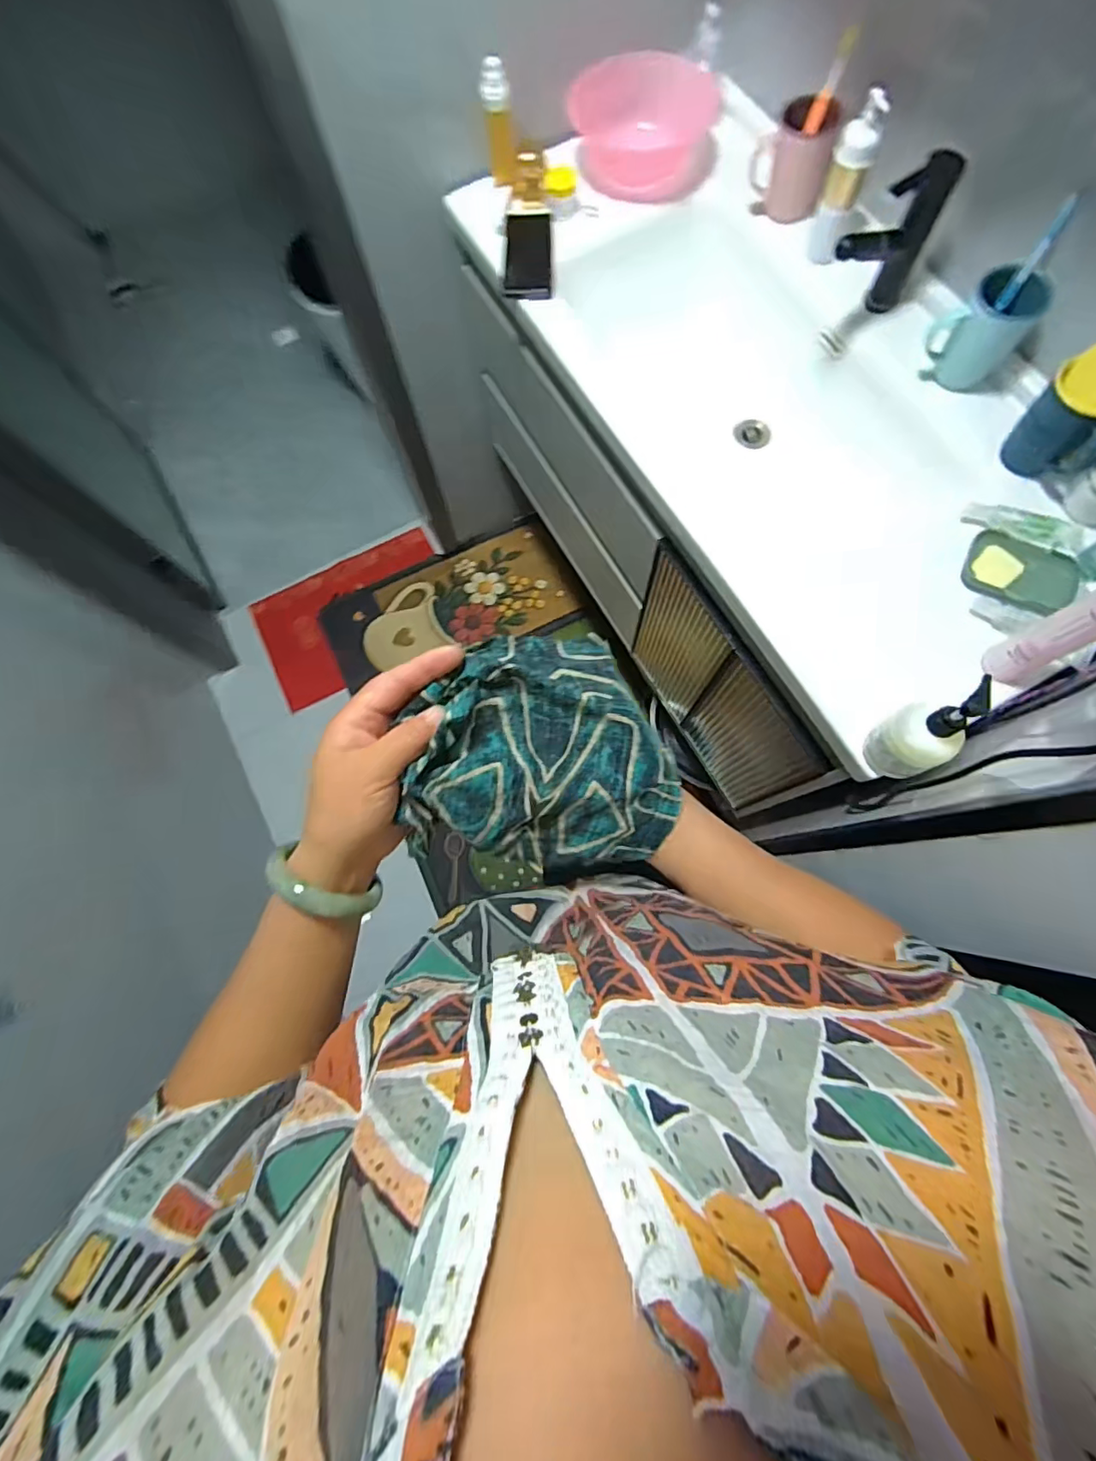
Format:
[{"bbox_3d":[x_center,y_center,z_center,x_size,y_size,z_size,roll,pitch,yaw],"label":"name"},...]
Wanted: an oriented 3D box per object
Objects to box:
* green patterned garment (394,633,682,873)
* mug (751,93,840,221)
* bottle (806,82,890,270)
[{"bbox_3d":[-0.003,0.013,0.371,0.175,0.086,0.151,-8,74,-1],"label":"green patterned garment"},{"bbox_3d":[0.359,-0.841,0.787,0.107,0.103,0.088,14,75,5],"label":"mug"},{"bbox_3d":[0.402,-0.744,0.724,0.052,0.169,0.058,21,76,7],"label":"bottle"}]

